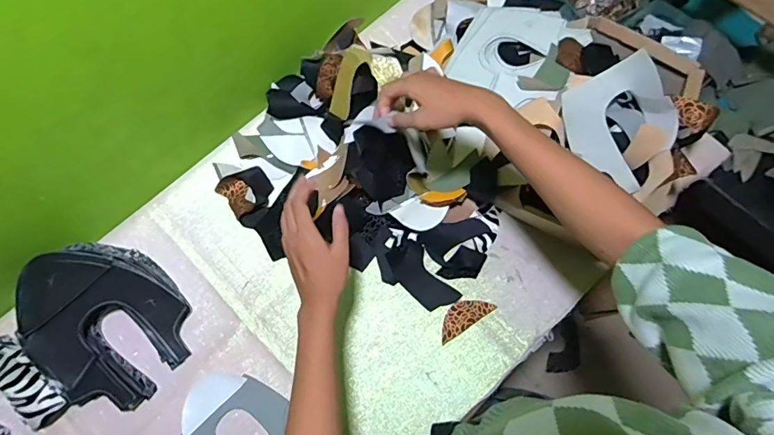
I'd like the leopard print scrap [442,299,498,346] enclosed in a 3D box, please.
[{"bbox_3d":[0.119,0.151,0.710,0.096,0.004,0.040,-30,81,-11],"label":"leopard print scrap"}]

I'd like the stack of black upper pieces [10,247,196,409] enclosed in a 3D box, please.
[{"bbox_3d":[-0.414,0.147,0.665,0.195,0.101,0.243,-40,75,-12],"label":"stack of black upper pieces"}]

